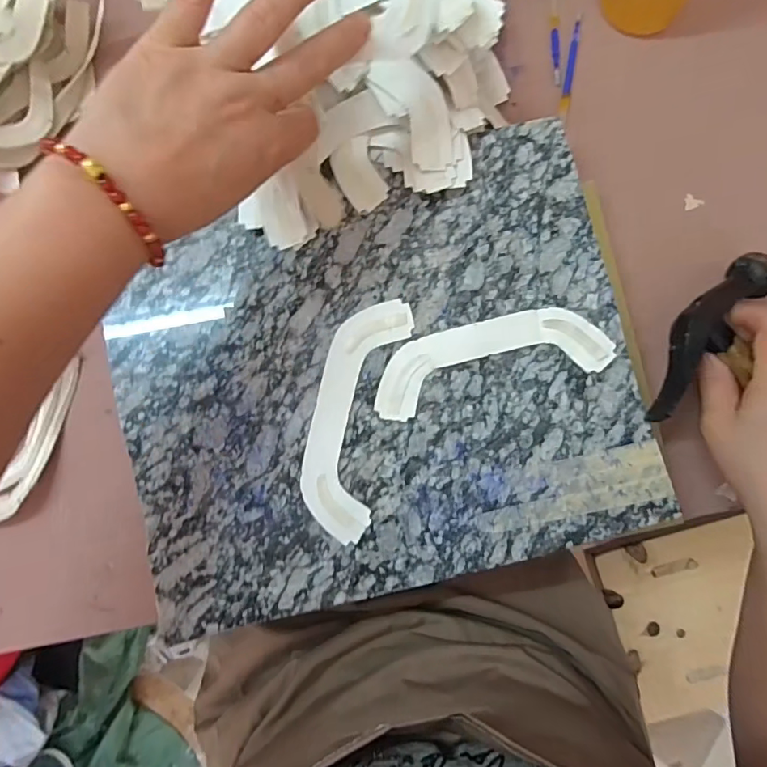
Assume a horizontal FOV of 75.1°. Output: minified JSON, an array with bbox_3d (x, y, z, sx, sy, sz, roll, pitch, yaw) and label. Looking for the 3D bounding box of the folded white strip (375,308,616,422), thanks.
[{"bbox_3d":[0.074,-0.018,0.346,0.163,0.013,0.051,-14,85,-1],"label":"folded white strip"}]

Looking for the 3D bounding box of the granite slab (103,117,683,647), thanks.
[{"bbox_3d":[-0.004,-0.002,0.353,0.349,0.031,0.281,-14,85,-1],"label":"granite slab"}]

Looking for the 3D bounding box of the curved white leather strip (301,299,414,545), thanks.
[{"bbox_3d":[-0.021,0.021,0.343,0.051,0.006,0.164,13,85,2],"label":"curved white leather strip"}]

